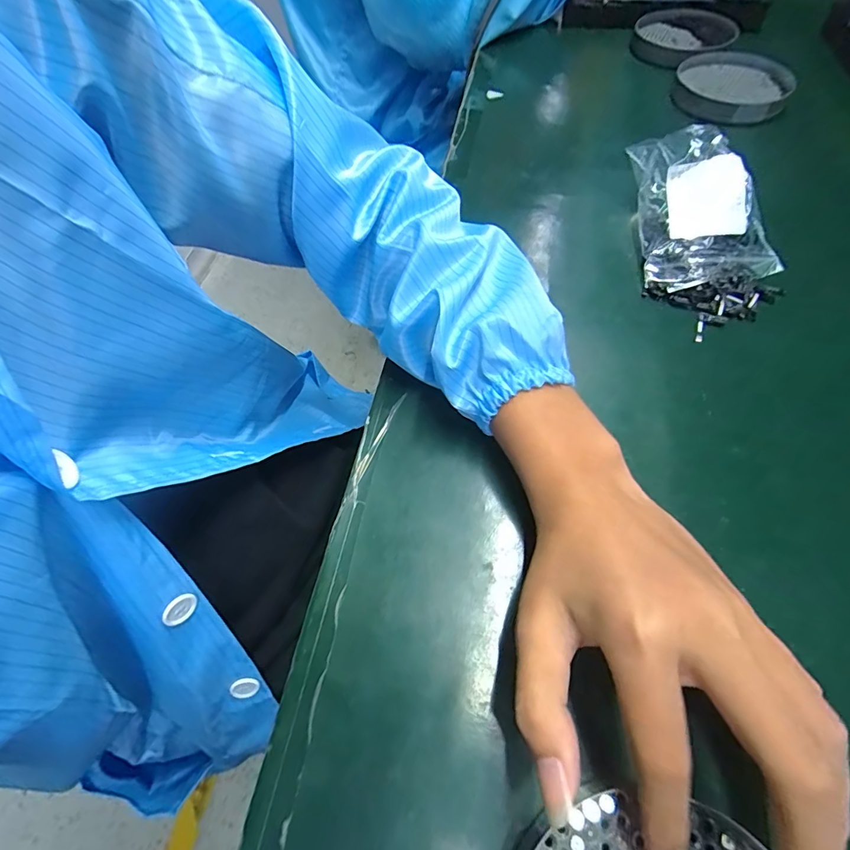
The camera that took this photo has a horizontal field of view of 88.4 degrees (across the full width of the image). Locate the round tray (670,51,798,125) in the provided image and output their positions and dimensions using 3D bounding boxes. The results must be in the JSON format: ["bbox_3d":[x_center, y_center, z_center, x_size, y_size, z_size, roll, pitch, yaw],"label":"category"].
[{"bbox_3d":[0.342,-0.379,0.492,0.111,0.028,0.127,-10,58,-3],"label":"round tray"}]

